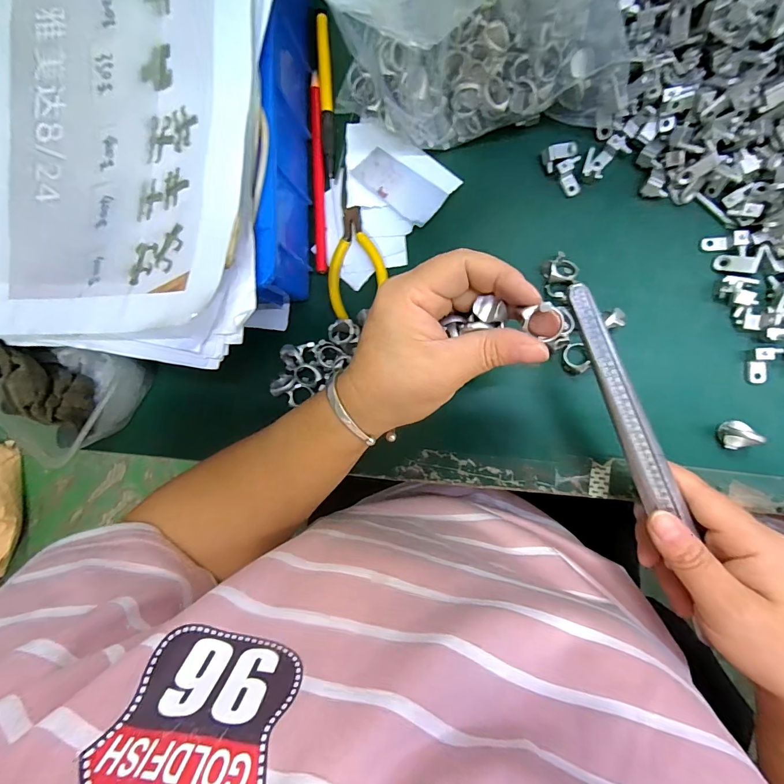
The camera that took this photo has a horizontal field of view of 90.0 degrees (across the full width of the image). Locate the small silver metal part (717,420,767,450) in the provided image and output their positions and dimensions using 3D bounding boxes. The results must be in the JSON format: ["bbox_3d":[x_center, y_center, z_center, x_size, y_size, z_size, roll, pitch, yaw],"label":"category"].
[{"bbox_3d":[0.232,0.029,0.261,0.016,0.020,0.019,7,91,8],"label":"small silver metal part"}]

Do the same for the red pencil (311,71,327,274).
[{"bbox_3d":[-0.061,-0.180,0.322,0.009,0.006,0.161,-2,90,12],"label":"red pencil"}]

